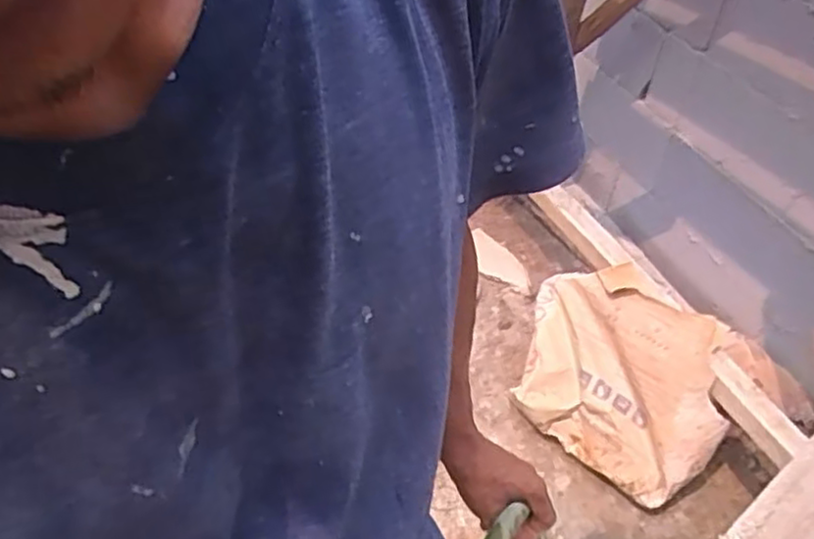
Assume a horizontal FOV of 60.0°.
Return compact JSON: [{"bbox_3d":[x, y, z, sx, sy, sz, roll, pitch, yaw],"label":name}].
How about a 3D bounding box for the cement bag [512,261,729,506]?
[{"bbox_3d":[0.426,0.207,1.449,0.453,0.377,0.070,42,16,35],"label":"cement bag"}]

